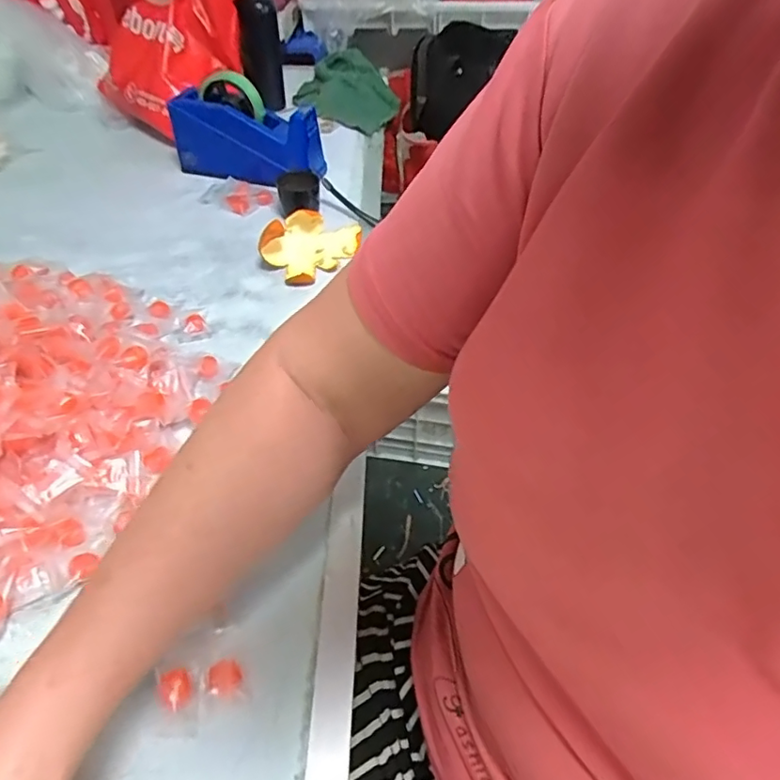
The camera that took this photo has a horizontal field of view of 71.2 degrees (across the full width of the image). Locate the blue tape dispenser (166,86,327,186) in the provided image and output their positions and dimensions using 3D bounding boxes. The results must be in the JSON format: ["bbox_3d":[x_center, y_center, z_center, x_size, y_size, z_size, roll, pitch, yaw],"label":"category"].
[{"bbox_3d":[-0.195,-0.343,0.752,0.200,0.111,0.070,10,47,7],"label":"blue tape dispenser"}]

